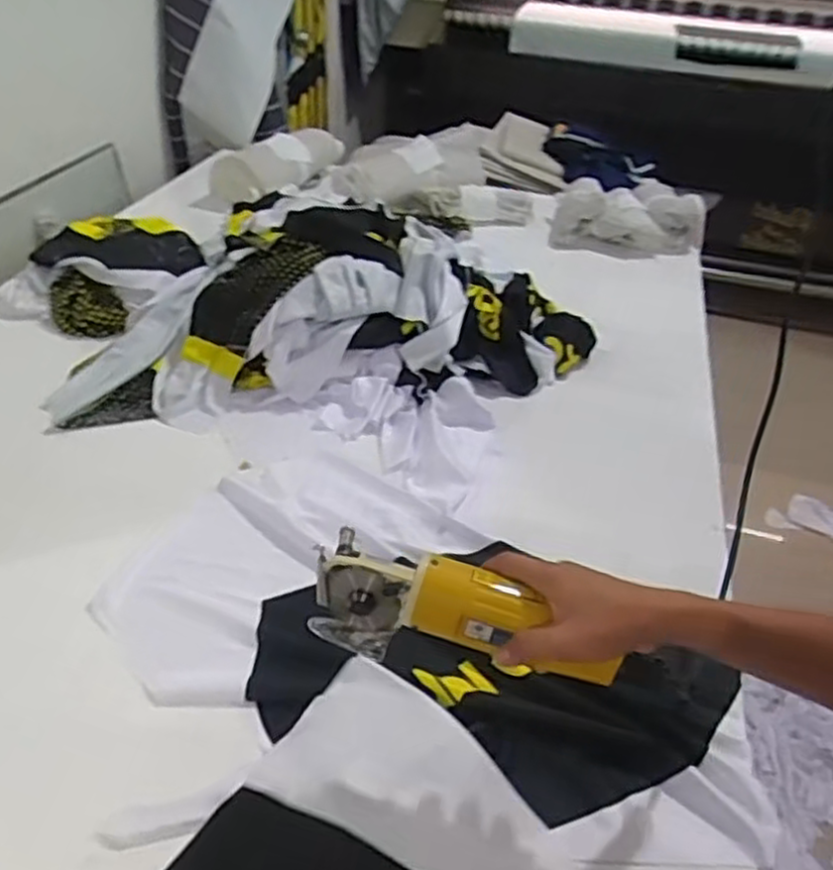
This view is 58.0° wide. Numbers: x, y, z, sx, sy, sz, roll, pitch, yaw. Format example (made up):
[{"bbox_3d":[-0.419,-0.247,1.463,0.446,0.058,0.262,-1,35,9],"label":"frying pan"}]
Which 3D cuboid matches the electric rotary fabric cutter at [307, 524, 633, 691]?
[{"bbox_3d":[0.037,0.141,0.604,0.236,0.082,0.057,9,37,11],"label":"electric rotary fabric cutter"}]

